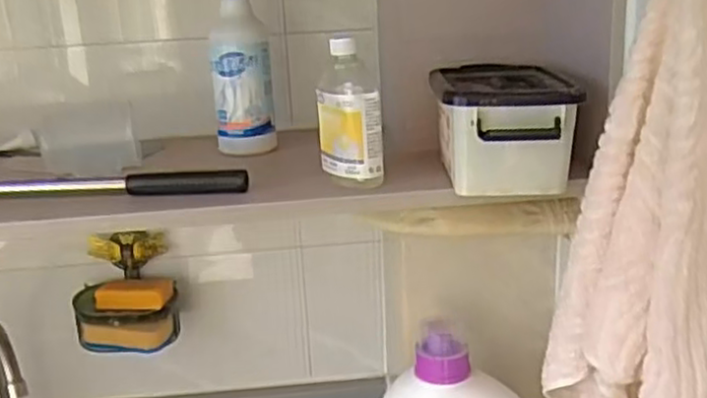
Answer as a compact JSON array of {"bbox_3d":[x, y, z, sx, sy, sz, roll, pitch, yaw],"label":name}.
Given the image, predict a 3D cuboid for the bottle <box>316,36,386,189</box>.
[{"bbox_3d":[-0.004,-0.079,0.685,0.057,0.130,0.064,-5,17,-5],"label":"bottle"}]

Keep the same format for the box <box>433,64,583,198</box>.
[{"bbox_3d":[0.139,-0.069,0.686,0.120,0.098,0.156,-2,17,3],"label":"box"}]

